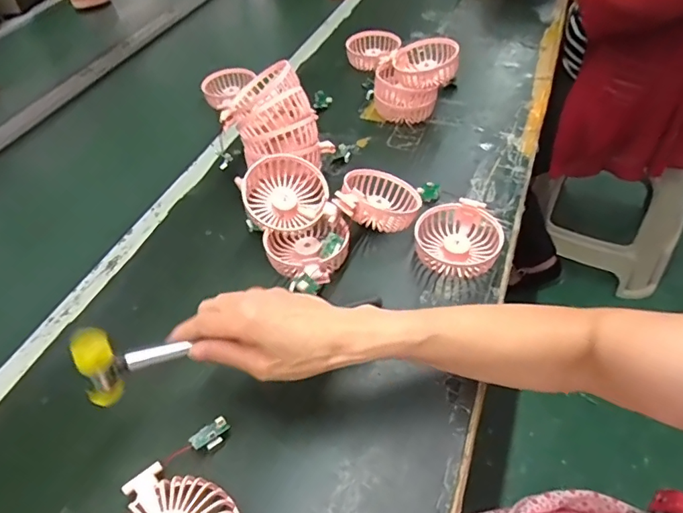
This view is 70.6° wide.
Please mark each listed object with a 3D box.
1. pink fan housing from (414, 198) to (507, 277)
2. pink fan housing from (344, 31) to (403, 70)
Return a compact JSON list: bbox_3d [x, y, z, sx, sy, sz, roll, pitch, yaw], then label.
[{"bbox_3d":[0.128,-0.017,0.522,0.083,0.038,0.090,-2,48,3],"label":"pink fan housing"},{"bbox_3d":[0.054,-0.346,0.827,0.084,0.046,0.095,14,52,17],"label":"pink fan housing"}]

